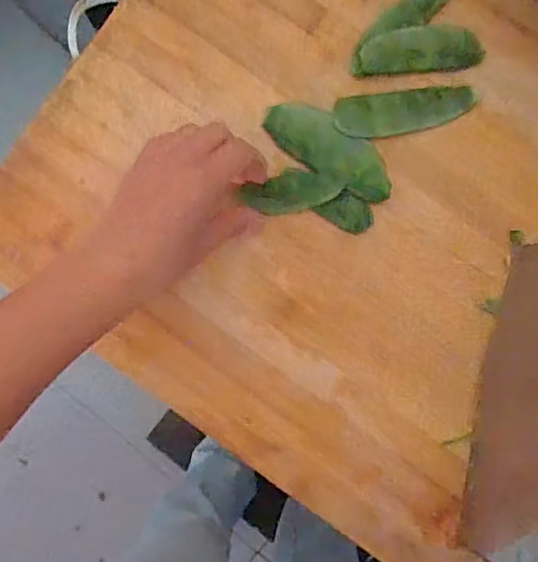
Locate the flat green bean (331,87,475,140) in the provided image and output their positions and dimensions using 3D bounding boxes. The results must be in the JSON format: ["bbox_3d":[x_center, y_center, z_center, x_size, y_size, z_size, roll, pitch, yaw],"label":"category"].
[{"bbox_3d":[0.089,-0.111,0.398,0.090,0.007,0.028,-7,86,1],"label":"flat green bean"}]

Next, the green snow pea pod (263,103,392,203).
[{"bbox_3d":[0.041,-0.087,0.399,0.093,0.004,0.034,35,88,4],"label":"green snow pea pod"}]

